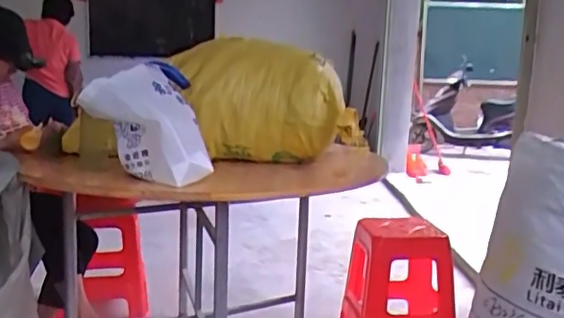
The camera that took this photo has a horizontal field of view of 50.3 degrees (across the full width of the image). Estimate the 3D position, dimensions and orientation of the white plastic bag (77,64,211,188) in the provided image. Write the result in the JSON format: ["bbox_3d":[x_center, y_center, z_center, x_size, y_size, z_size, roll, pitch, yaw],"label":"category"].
[{"bbox_3d":[-0.327,-0.083,1.399,0.272,0.245,0.231,-1,9,-21],"label":"white plastic bag"}]

